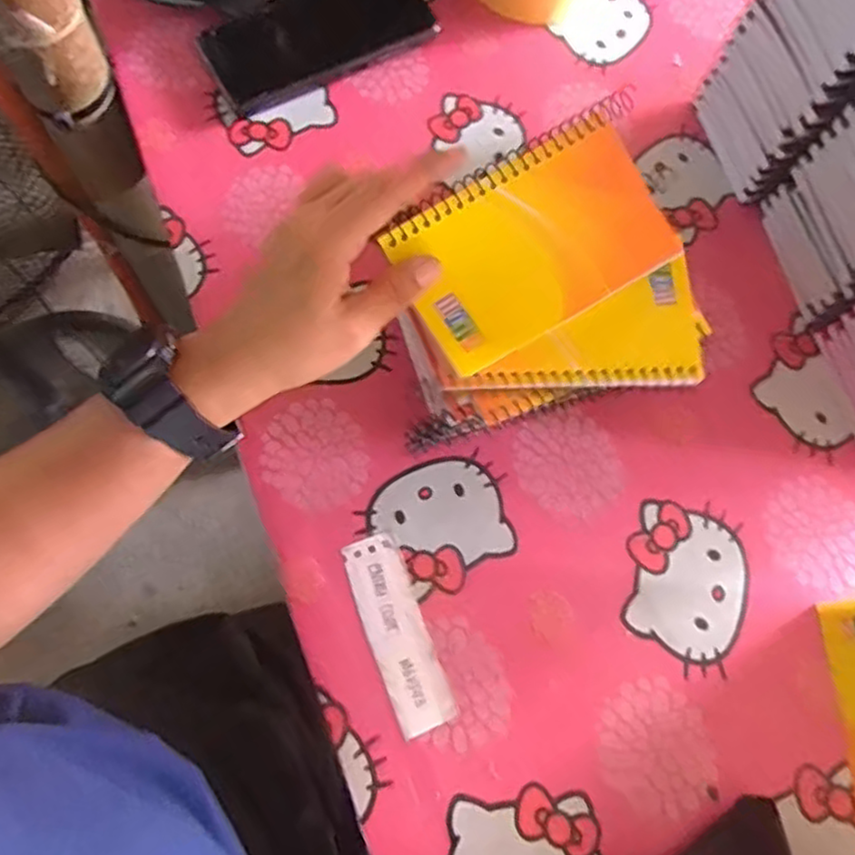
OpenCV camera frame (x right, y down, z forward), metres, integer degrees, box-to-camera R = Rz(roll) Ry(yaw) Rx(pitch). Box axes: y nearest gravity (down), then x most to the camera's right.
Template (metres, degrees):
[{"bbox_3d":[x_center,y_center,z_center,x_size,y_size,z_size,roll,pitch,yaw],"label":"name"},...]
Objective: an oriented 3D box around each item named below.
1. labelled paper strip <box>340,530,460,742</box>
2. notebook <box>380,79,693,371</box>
[{"bbox_3d":[-0.017,0.113,0.387,0.032,0.004,0.106,-19,74,-8],"label":"labelled paper strip"},{"bbox_3d":[0.056,-0.094,0.346,0.139,0.007,0.083,-32,94,-5],"label":"notebook"}]

